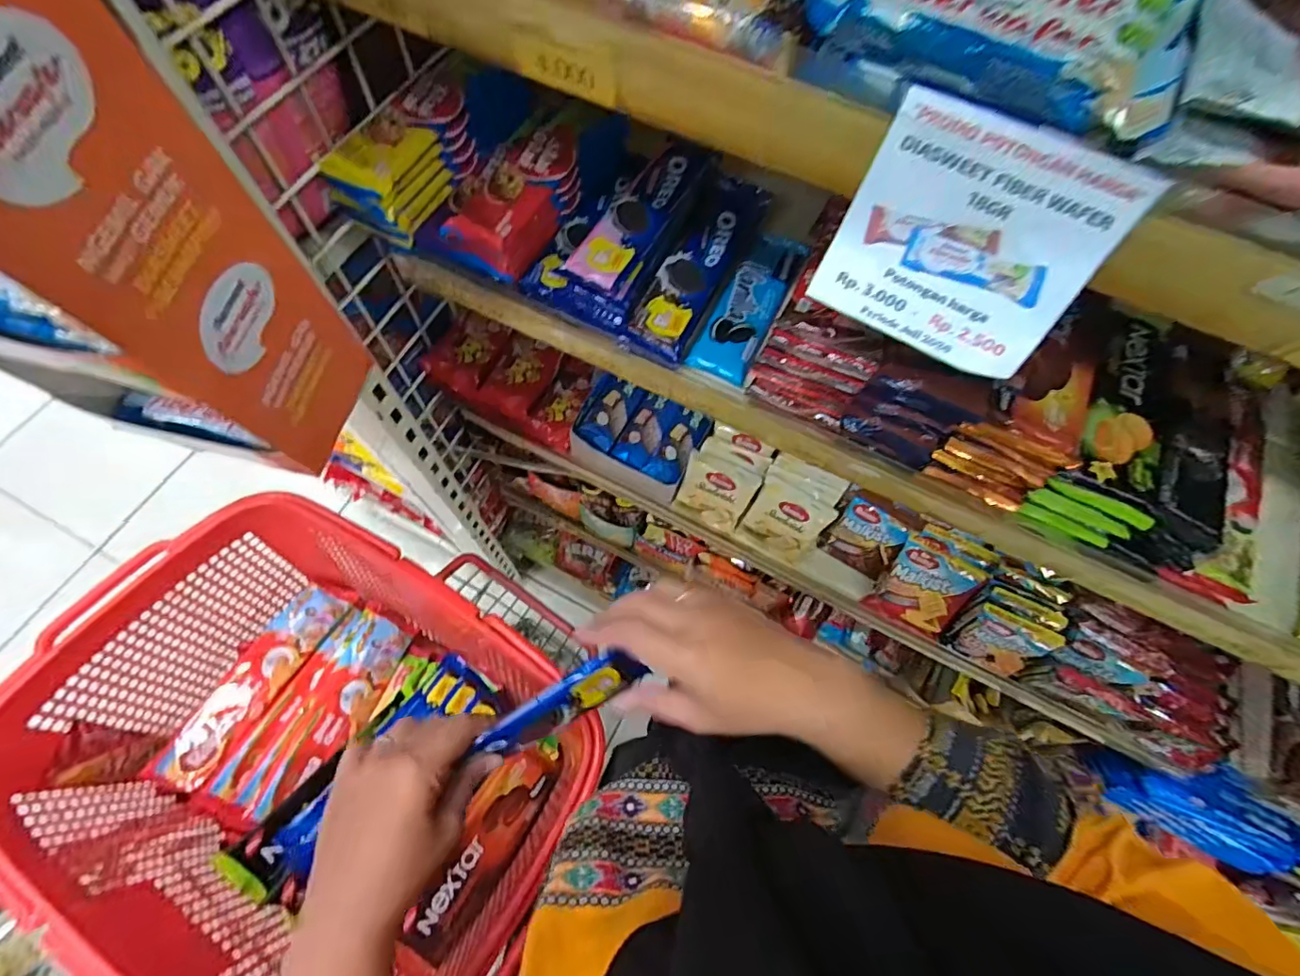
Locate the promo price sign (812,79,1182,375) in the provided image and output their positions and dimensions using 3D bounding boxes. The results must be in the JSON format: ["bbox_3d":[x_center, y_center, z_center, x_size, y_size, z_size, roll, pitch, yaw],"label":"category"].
[{"bbox_3d":[0.127,-0.098,0.221,0.096,0.084,0.011,28,41,8],"label":"promo price sign"}]

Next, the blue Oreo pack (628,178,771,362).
[{"bbox_3d":[0.042,-0.179,0.447,0.051,0.026,0.188,25,68,7],"label":"blue Oreo pack"}]

